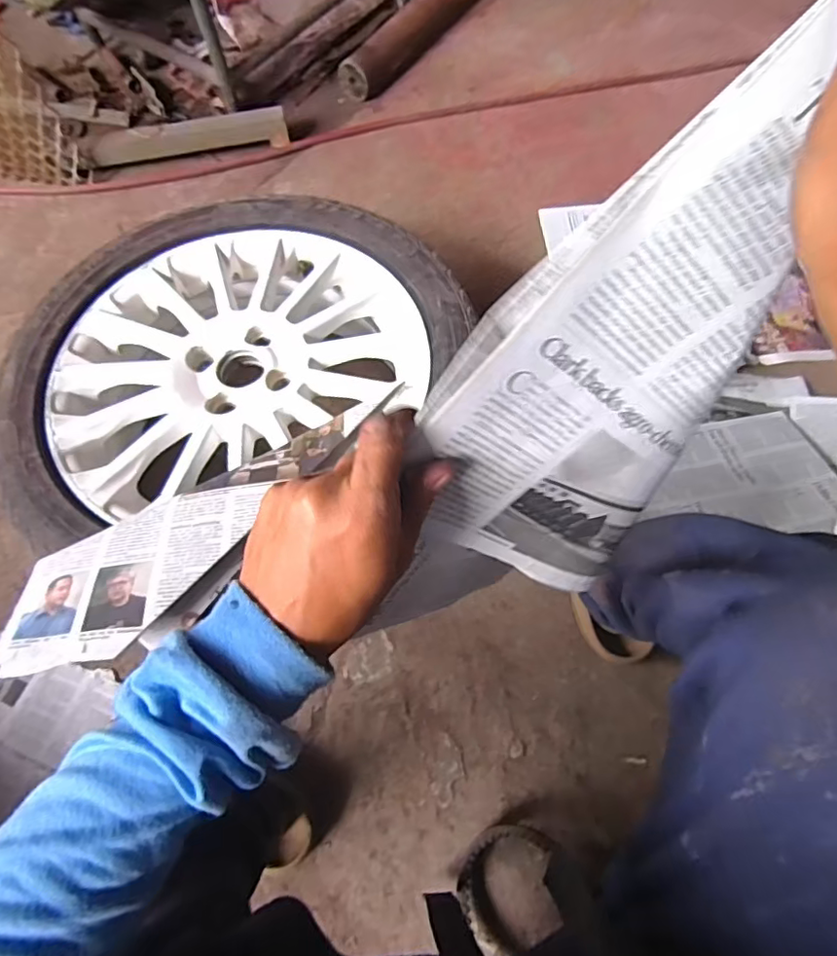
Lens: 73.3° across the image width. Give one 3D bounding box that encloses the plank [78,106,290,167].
[{"bbox_3d":[-0.454,-0.664,1.098,0.392,0.063,0.026,-6,23,1],"label":"plank"}]

